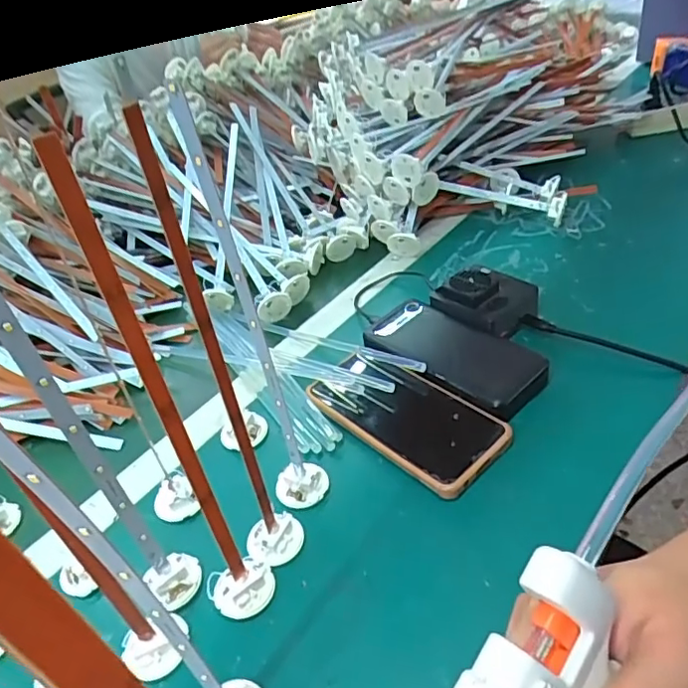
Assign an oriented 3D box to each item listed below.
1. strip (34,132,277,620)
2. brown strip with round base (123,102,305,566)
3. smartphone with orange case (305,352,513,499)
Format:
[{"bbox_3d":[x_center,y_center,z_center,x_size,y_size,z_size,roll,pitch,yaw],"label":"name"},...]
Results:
[{"bbox_3d":[-0.079,0.047,0.288,0.034,0.285,0.053,-18,43,-15],"label":"strip"},{"bbox_3d":[-0.057,0.028,0.307,0.034,0.288,0.038,-14,37,-5],"label":"brown strip with round base"},{"bbox_3d":[0.048,0.056,0.465,0.157,0.018,0.078,26,50,38],"label":"smartphone with orange case"}]

